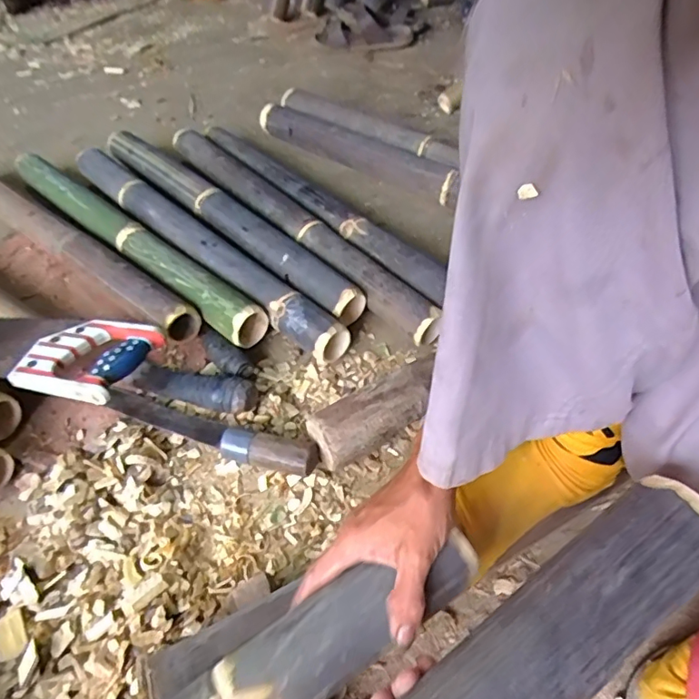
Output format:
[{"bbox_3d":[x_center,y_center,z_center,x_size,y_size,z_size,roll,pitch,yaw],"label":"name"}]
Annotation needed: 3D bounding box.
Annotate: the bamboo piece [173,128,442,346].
[{"bbox_3d":[-0.102,-0.215,0.841,0.068,0.051,0.632,-35,58,-26],"label":"bamboo piece"}]

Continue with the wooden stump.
[{"bbox_3d":[0.037,0.077,0.616,0.188,0.063,0.073,-25,54,-19],"label":"wooden stump"}]

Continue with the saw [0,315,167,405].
[{"bbox_3d":[-0.491,-0.024,0.658,0.489,0.026,0.112,11,51,9],"label":"saw"}]

